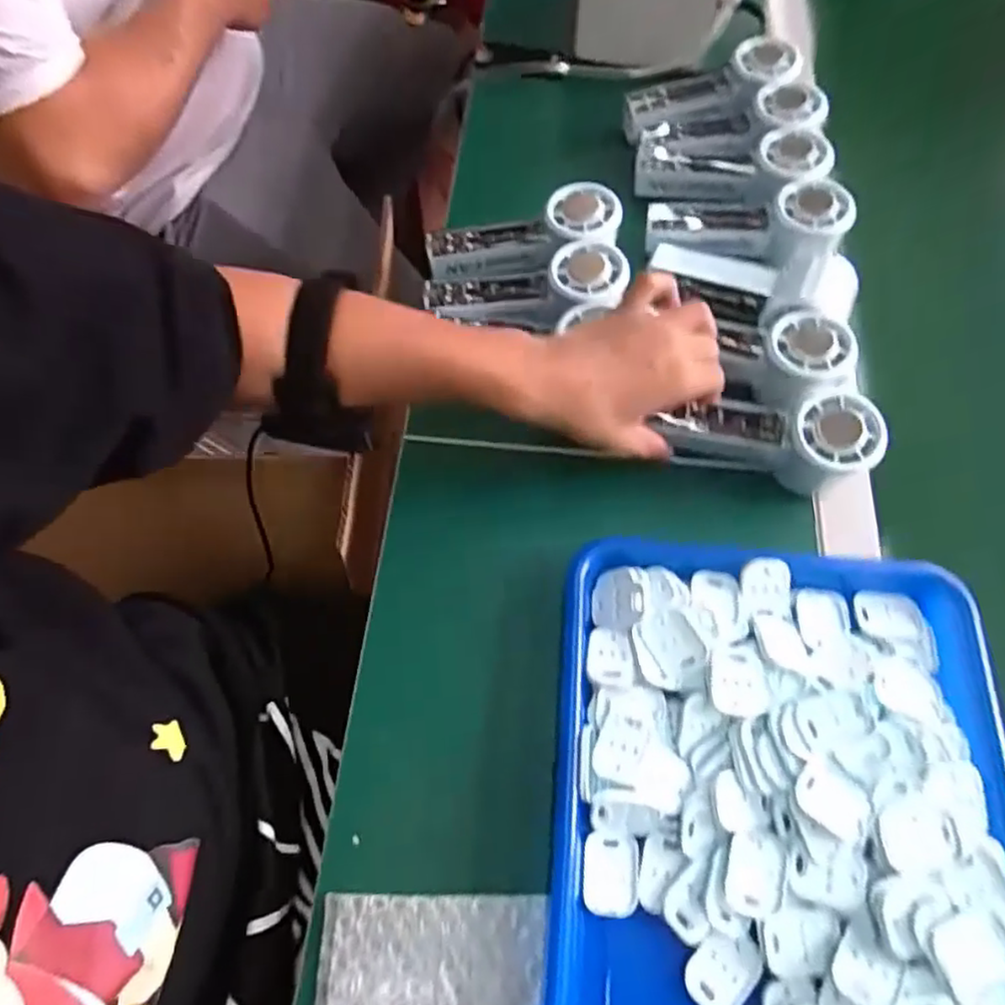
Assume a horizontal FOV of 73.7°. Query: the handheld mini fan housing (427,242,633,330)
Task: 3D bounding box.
[{"bbox_3d":[0.018,-0.159,0.512,0.152,0.033,0.057,-5,64,14],"label":"handheld mini fan housing"}]

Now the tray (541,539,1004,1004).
[{"bbox_3d":[0.154,0.183,0.363,0.247,0.030,0.326,5,65,3],"label":"tray"}]

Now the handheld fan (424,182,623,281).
[{"bbox_3d":[0.017,-0.210,0.534,0.153,0.033,0.054,-12,64,14],"label":"handheld fan"}]

